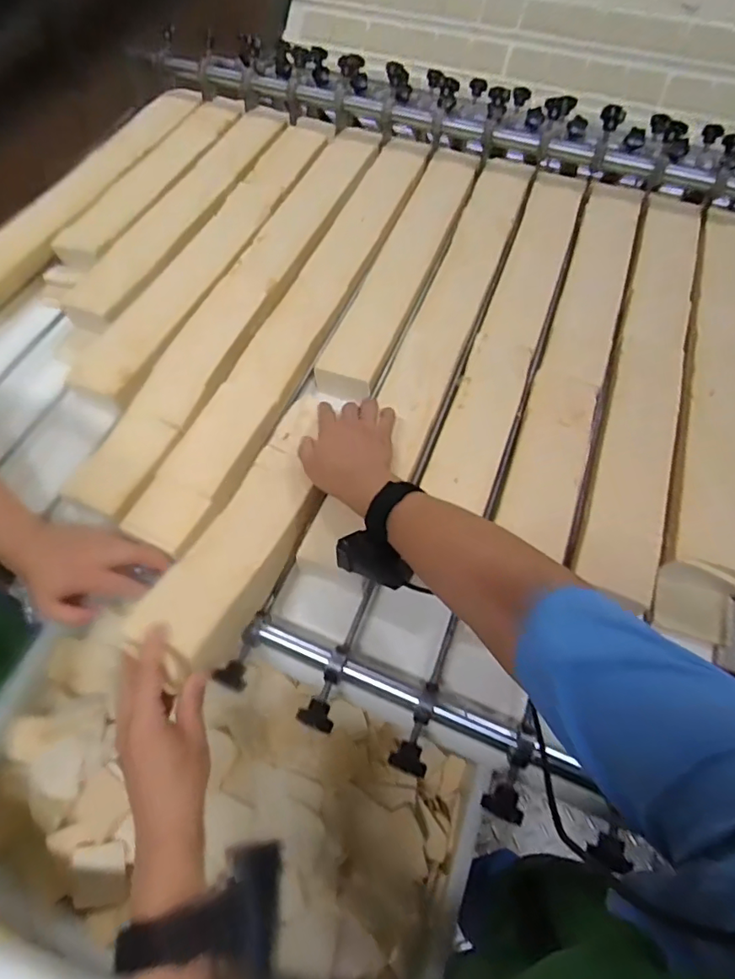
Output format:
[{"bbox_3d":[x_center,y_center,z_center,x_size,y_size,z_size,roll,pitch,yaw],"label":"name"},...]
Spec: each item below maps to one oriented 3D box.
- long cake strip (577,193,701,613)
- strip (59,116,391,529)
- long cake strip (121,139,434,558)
[{"bbox_3d":[0.367,-0.180,0.686,0.087,0.014,0.681,17,64,9],"label":"long cake strip"},{"bbox_3d":[-0.150,-0.292,0.746,0.085,0.029,0.762,21,62,10],"label":"strip"},{"bbox_3d":[-0.075,-0.256,0.724,0.095,0.031,0.759,21,62,10],"label":"long cake strip"}]

